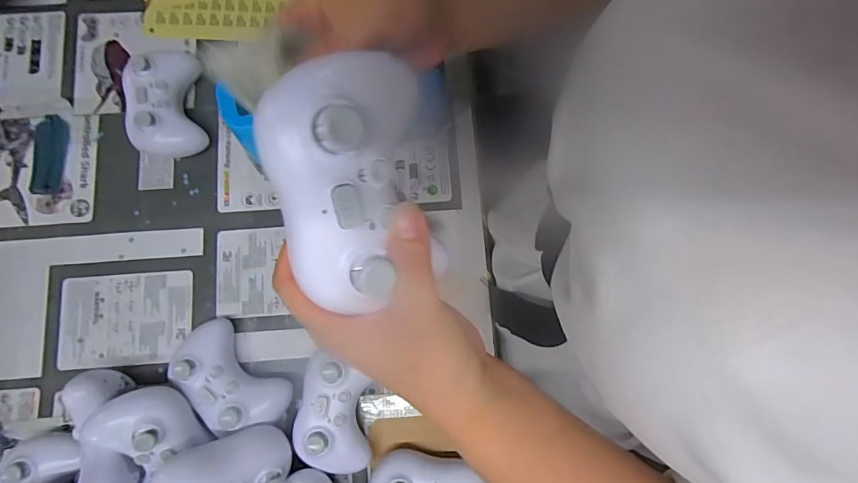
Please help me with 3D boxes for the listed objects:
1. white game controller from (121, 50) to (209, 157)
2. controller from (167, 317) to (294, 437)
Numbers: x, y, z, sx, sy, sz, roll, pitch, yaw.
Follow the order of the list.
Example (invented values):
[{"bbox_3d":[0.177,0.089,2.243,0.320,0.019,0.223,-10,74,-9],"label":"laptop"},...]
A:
[{"bbox_3d":[-0.271,-0.144,0.458,0.062,0.049,0.110,-7,80,-1],"label":"white game controller"},{"bbox_3d":[-0.184,0.127,0.409,0.108,0.050,0.063,44,83,8],"label":"controller"}]

